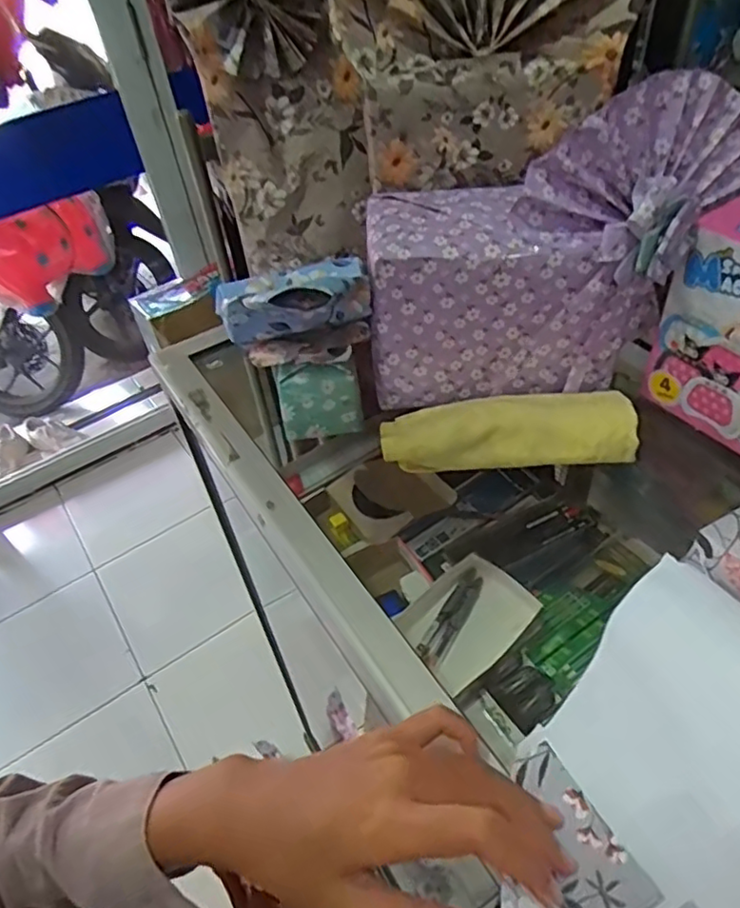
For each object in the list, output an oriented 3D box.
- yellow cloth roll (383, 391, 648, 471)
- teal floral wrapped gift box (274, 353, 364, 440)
[{"bbox_3d":[0.097,-0.016,0.444,0.172,0.040,0.046,-3,46,5],"label":"yellow cloth roll"},{"bbox_3d":[-0.038,-0.039,0.475,0.060,0.068,0.014,-10,46,-2],"label":"teal floral wrapped gift box"}]

